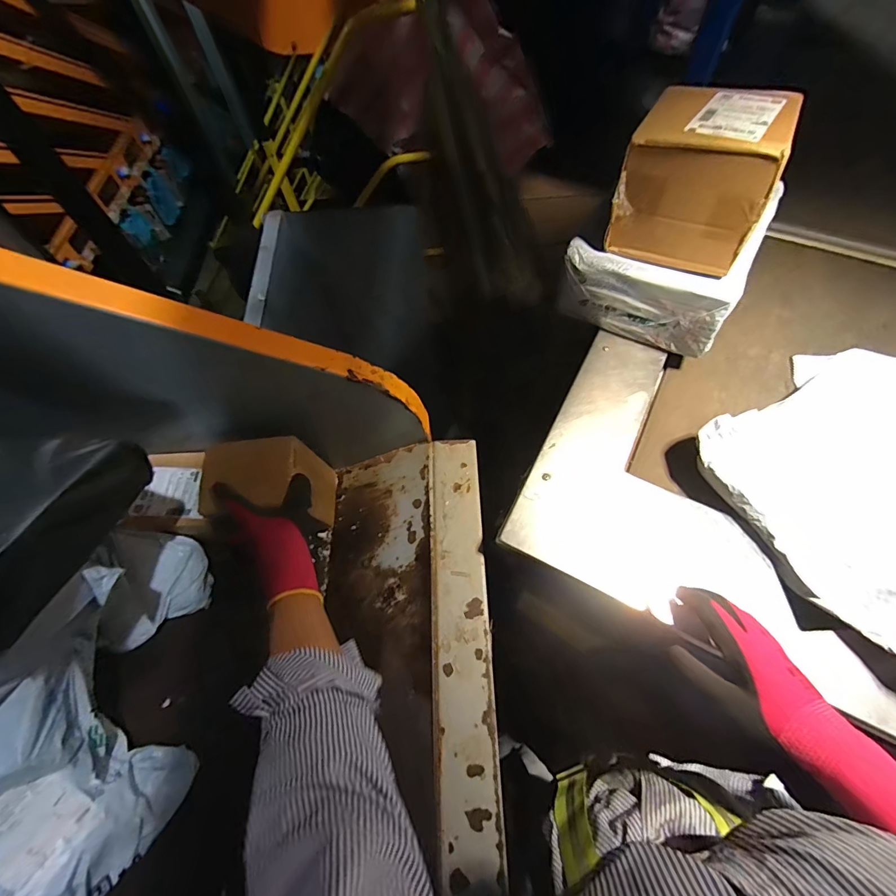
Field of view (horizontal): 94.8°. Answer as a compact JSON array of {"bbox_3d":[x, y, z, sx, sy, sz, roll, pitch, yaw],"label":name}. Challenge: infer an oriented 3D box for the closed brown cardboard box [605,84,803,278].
[{"bbox_3d":[0.318,-0.345,0.523,0.160,0.141,0.169,28,67,15],"label":"closed brown cardboard box"}]

